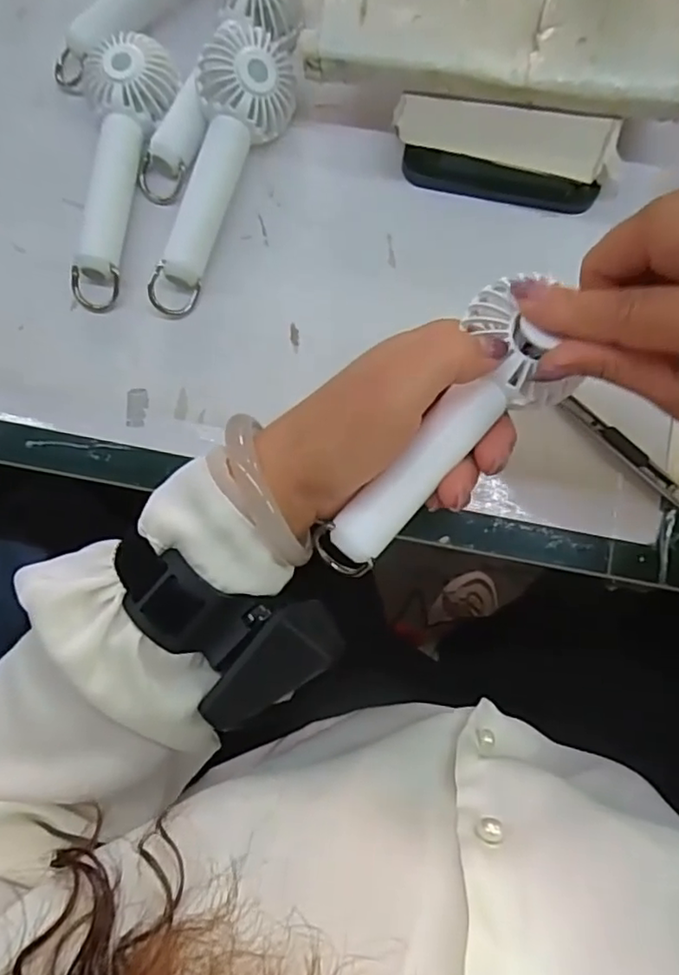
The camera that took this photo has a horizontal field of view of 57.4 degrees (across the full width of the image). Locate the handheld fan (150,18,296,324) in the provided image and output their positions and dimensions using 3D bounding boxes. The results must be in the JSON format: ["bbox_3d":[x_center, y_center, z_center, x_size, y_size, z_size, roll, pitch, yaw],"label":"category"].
[{"bbox_3d":[-0.075,-0.188,0.362,0.051,0.040,0.173,26,86,5],"label":"handheld fan"}]

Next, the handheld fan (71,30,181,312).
[{"bbox_3d":[-0.129,-0.188,0.370,0.053,0.031,0.158,3,85,3],"label":"handheld fan"}]

